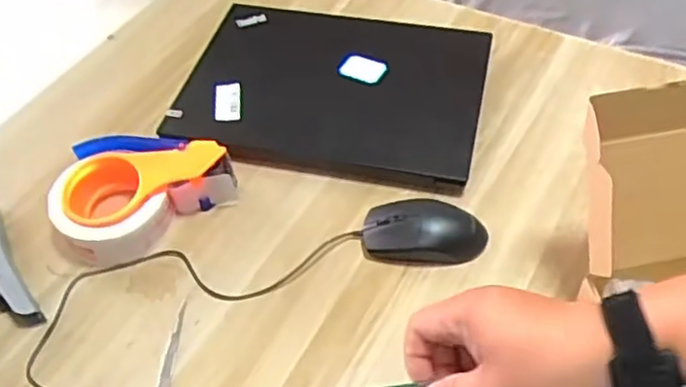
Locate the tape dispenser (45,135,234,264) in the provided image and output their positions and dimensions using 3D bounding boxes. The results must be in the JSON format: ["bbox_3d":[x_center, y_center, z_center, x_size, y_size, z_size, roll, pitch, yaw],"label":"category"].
[{"bbox_3d":[-0.189,0.004,0.658,0.163,0.067,0.108,-5,49,-2],"label":"tape dispenser"}]

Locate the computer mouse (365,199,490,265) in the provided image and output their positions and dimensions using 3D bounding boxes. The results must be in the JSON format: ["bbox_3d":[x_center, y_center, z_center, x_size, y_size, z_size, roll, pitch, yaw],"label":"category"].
[{"bbox_3d":[0.076,0.036,0.644,0.116,0.031,0.062,0,49,3],"label":"computer mouse"}]

